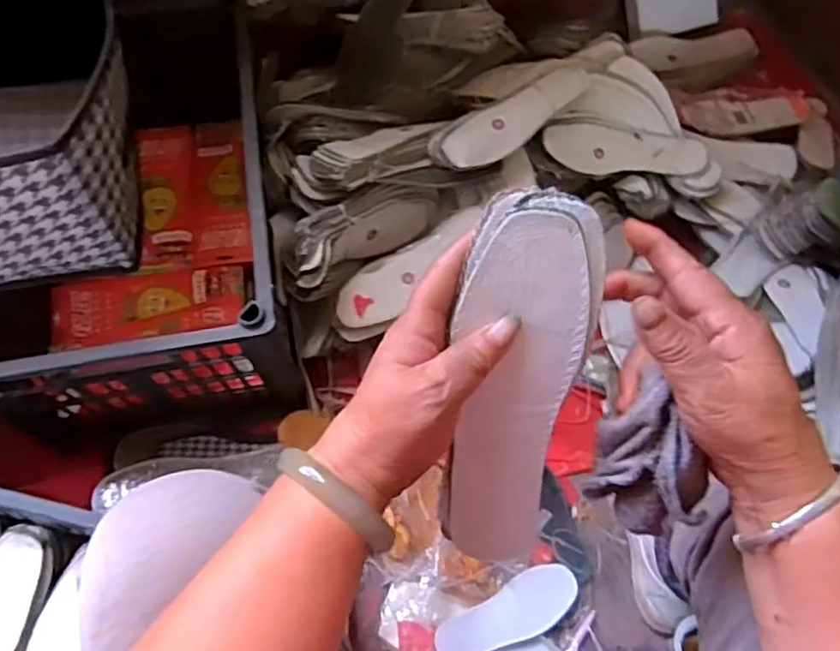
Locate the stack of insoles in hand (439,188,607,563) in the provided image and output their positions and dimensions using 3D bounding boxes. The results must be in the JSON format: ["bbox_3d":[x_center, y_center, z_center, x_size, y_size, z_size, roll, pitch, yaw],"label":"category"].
[{"bbox_3d":[0.051,0.039,0.365,0.067,0.220,0.016,6,26,1],"label":"stack of insoles in hand"}]

